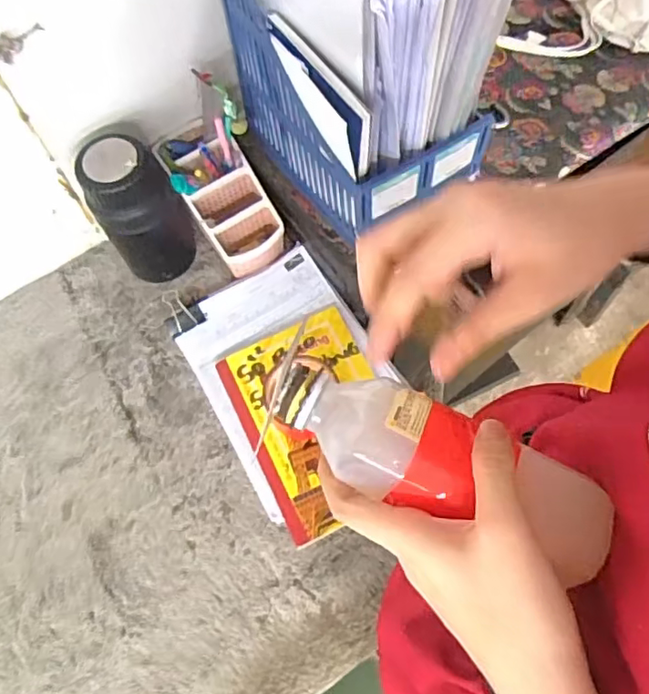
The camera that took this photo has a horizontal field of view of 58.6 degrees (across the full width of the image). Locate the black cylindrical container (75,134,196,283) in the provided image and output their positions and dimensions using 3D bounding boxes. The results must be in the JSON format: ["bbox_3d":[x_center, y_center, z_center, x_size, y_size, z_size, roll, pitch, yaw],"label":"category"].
[{"bbox_3d":[-0.229,-0.167,0.734,0.100,0.199,0.089,-30,67,-10],"label":"black cylindrical container"}]

